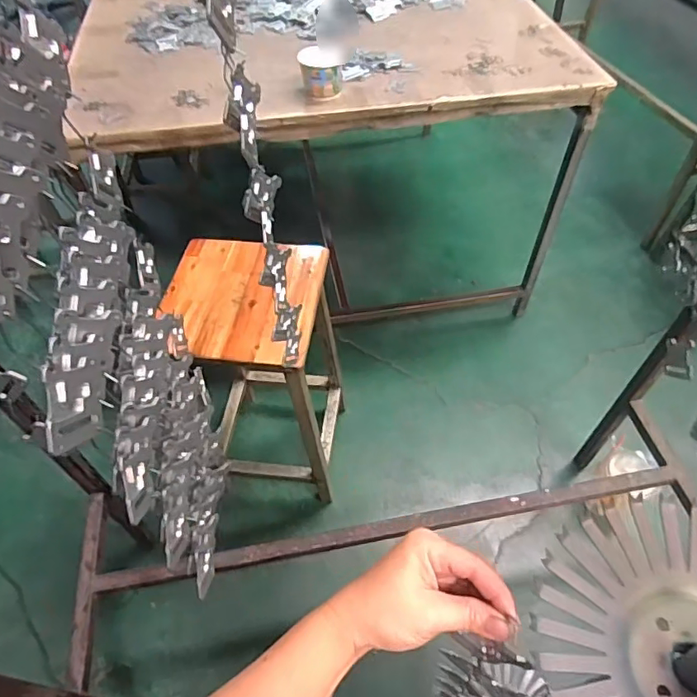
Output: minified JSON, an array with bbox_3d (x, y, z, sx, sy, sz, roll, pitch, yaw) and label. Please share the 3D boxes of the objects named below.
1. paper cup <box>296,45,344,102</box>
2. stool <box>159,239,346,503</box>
[{"bbox_3d":[-0.059,-0.597,1.122,0.088,0.069,0.104,1,52,2],"label":"paper cup"},{"bbox_3d":[-0.190,0.060,1.195,0.312,0.550,0.294,8,52,8],"label":"stool"}]

